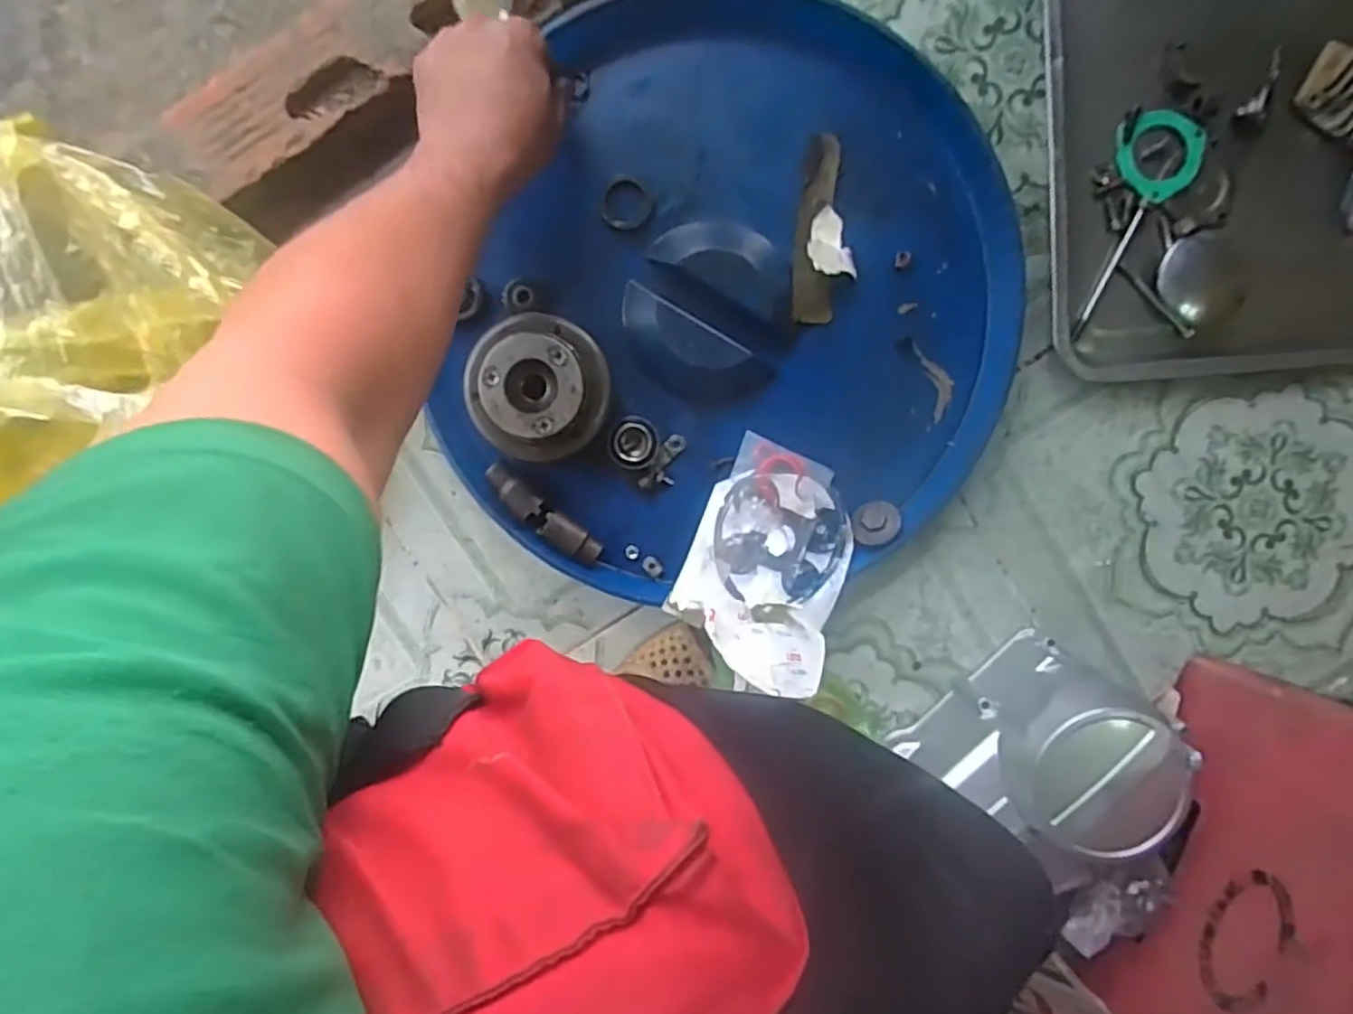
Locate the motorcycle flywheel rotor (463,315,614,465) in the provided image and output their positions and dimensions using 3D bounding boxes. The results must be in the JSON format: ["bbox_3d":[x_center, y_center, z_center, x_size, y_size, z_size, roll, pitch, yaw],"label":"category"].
[{"bbox_3d":[-0.104,-0.089,0.530,0.104,0.050,0.101,0,94,-2],"label":"motorcycle flywheel rotor"}]

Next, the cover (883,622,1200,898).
[{"bbox_3d":[0.274,0.186,0.533,0.137,0.116,0.165,36,92,-4],"label":"cover"}]

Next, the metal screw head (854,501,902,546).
[{"bbox_3d":[0.157,0.013,0.561,0.036,0.011,0.036,-3,73,9],"label":"metal screw head"}]

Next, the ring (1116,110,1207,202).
[{"bbox_3d":[0.370,-0.268,0.544,0.064,0.010,0.063,-4,98,2],"label":"ring"}]

